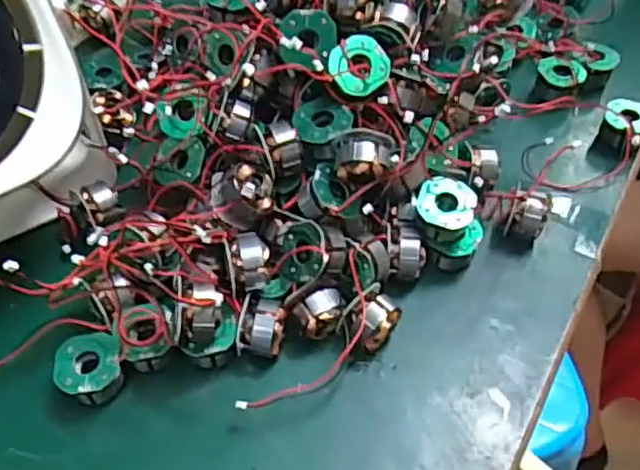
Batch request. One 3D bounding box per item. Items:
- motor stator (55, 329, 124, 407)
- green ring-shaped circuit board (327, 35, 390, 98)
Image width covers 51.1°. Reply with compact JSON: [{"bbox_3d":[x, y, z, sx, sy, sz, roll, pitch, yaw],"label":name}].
[{"bbox_3d":[-0.114,0.066,0.333,0.030,0.023,0.032,1,53,-1],"label":"motor stator"},{"bbox_3d":[0.022,-0.091,0.356,0.030,0.006,0.035,40,81,-2],"label":"green ring-shaped circuit board"}]

